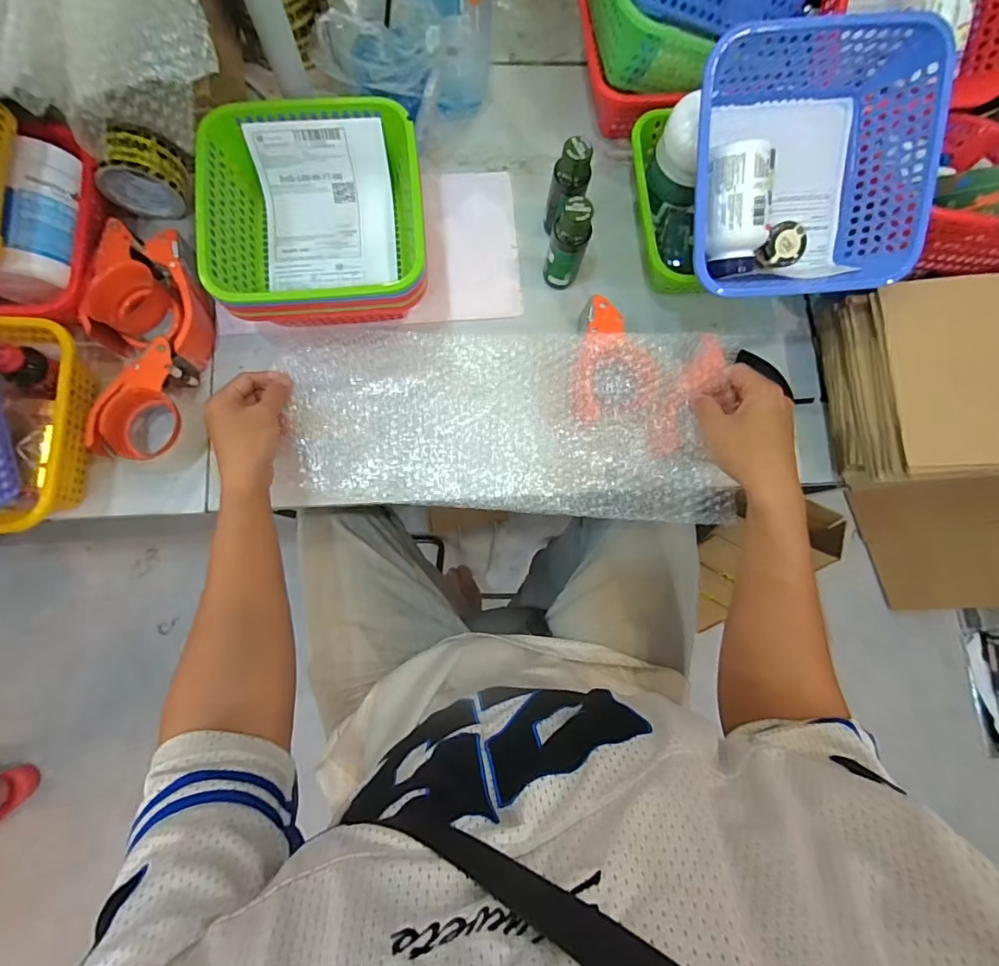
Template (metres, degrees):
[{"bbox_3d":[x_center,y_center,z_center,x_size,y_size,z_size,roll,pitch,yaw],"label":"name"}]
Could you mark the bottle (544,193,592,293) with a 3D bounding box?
[{"bbox_3d":[0.078,-0.271,0.565,0.042,0.120,0.032,17,81,0],"label":"bottle"}]

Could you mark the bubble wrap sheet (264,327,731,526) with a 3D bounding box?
[{"bbox_3d":[-0.004,-0.077,0.553,0.475,0.076,0.212,3,81,6],"label":"bubble wrap sheet"}]

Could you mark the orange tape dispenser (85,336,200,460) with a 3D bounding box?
[{"bbox_3d":[-0.400,-0.089,0.554,0.092,0.059,0.125,-2,81,-3],"label":"orange tape dispenser"}]

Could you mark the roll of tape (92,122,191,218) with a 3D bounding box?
[{"bbox_3d":[-0.418,-0.361,0.578,0.092,0.108,0.040,-3,81,-3],"label":"roll of tape"}]

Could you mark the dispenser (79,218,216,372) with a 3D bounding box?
[{"bbox_3d":[-0.397,-0.214,0.568,0.113,0.060,0.150,6,81,-2],"label":"dispenser"}]

